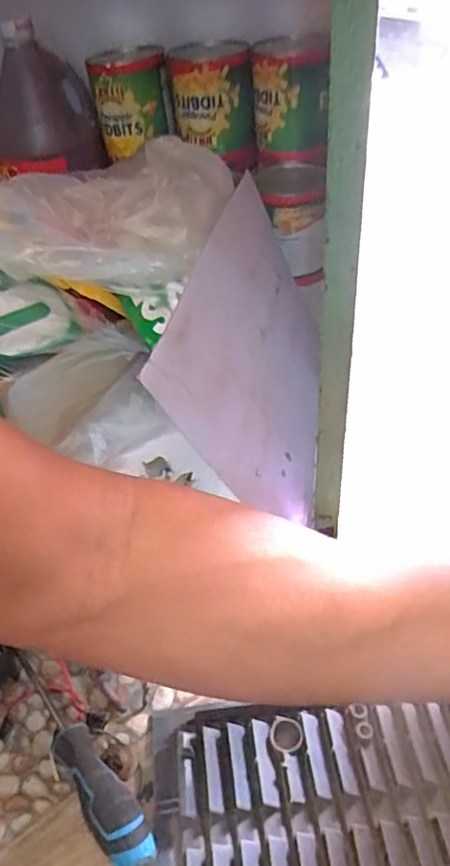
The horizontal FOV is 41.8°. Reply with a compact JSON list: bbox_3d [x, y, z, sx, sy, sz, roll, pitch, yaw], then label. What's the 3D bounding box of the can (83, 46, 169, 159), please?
[{"bbox_3d":[-0.108,-0.410,0.730,0.091,0.103,0.074,-25,45,-19],"label":"can"}]

